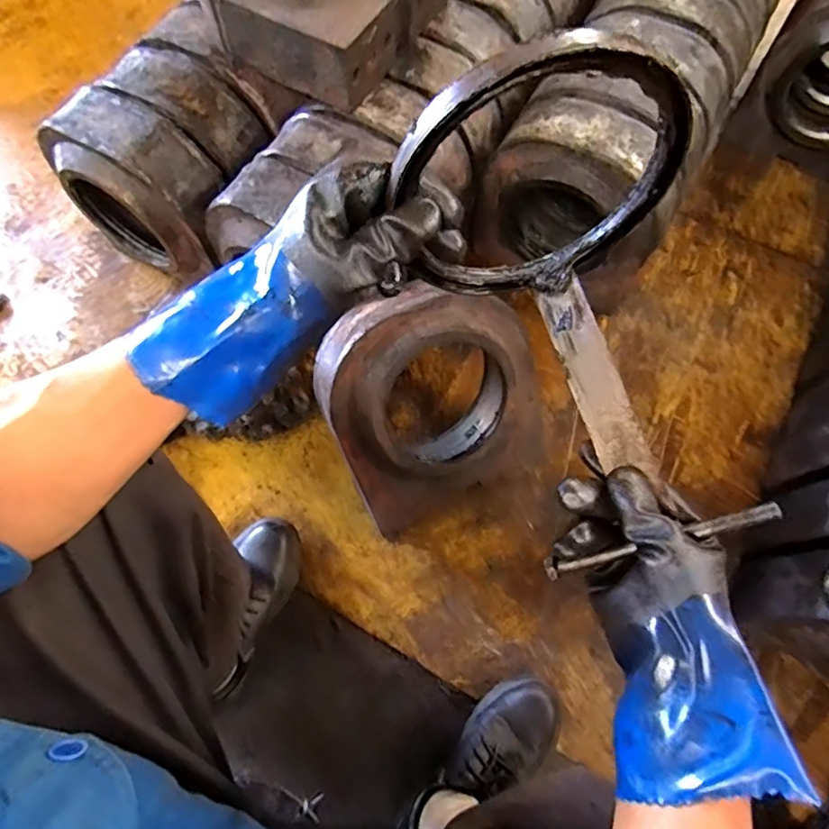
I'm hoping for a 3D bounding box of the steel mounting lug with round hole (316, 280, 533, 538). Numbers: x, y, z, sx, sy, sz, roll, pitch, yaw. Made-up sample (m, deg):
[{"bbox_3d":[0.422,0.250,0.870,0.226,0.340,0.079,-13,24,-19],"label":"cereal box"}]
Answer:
[{"bbox_3d":[0.036,0.000,0.778,0.287,0.354,0.109,-25,33,-7],"label":"steel mounting lug with round hole"}]

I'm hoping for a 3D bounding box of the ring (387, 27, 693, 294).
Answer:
[{"bbox_3d":[0.084,-0.150,0.369,0.199,0.198,0.030,-7,68,-5],"label":"ring"}]

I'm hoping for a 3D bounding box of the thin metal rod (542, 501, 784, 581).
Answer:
[{"bbox_3d":[0.166,0.089,0.379,0.159,0.008,0.013,-23,67,23],"label":"thin metal rod"}]

